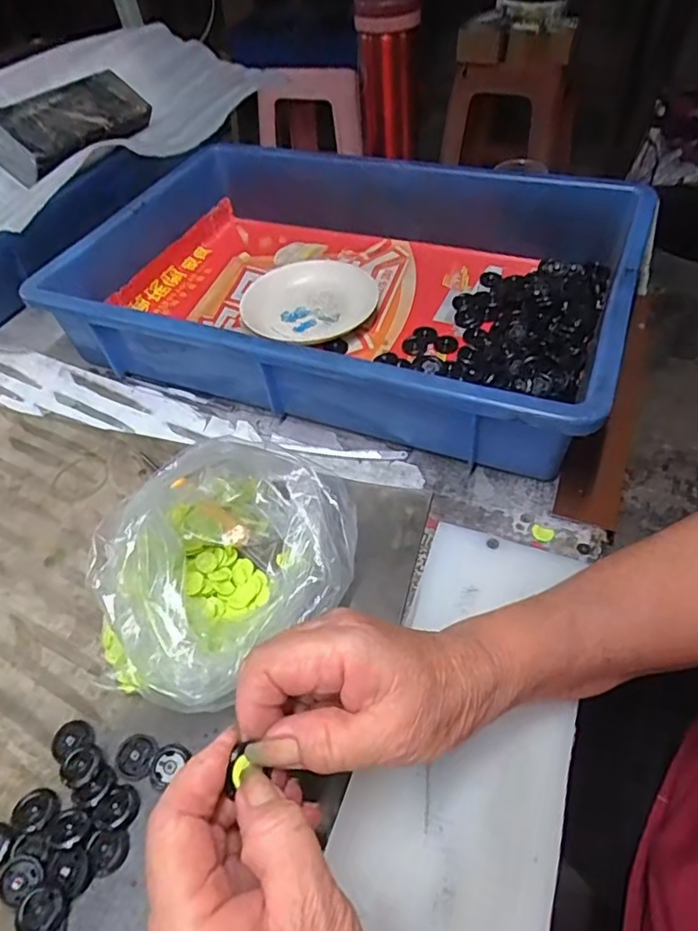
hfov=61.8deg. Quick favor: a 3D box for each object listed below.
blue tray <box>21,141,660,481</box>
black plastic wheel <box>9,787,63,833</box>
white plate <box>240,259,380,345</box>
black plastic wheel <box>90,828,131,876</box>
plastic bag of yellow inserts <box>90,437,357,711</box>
[{"bbox_3d":[-0.007,-0.165,0.497,0.456,0.080,0.310,18,54,18],"label":"blue tray"},{"bbox_3d":[-0.149,0.164,0.277,0.021,0.004,0.018,5,51,9],"label":"black plastic wheel"},{"bbox_3d":[-0.032,-0.146,0.515,0.104,0.028,0.104,-3,51,3],"label":"white plate"},{"bbox_3d":[-0.109,0.176,0.266,0.016,0.004,0.017,-3,51,3],"label":"black plastic wheel"},{"bbox_3d":[-0.063,0.054,0.313,0.102,0.081,0.153,28,58,25],"label":"plastic bag of yellow inserts"}]

